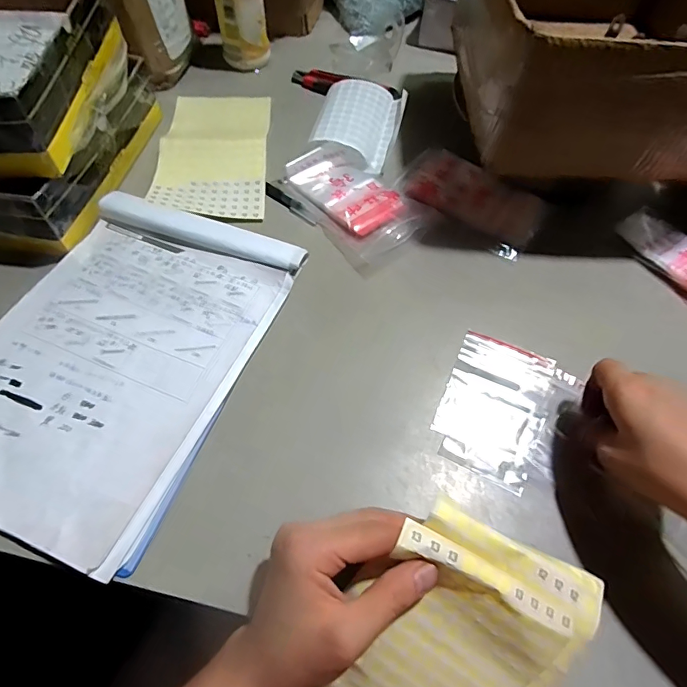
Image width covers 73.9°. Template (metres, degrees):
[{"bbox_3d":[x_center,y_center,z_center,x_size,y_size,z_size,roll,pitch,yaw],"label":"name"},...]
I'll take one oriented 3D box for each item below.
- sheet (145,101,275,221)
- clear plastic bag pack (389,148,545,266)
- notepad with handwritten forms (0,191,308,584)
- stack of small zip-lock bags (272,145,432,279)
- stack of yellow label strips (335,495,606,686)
[{"bbox_3d":[-0.155,-0.240,0.554,0.124,0.012,0.232,-1,58,-3],"label":"sheet"},{"bbox_3d":[0.143,-0.168,0.515,0.161,0.026,0.098,32,62,16],"label":"clear plastic bag pack"},{"bbox_3d":[-0.199,-0.001,0.399,0.223,0.018,0.312,19,60,9],"label":"notepad with handwritten forms"},{"bbox_3d":[0.011,-0.161,0.508,0.101,0.027,0.171,-31,64,-19],"label":"stack of small zip-lock bags"},{"bbox_3d":[0.053,0.212,0.290,0.127,0.031,0.207,32,100,3],"label":"stack of yellow label strips"}]

